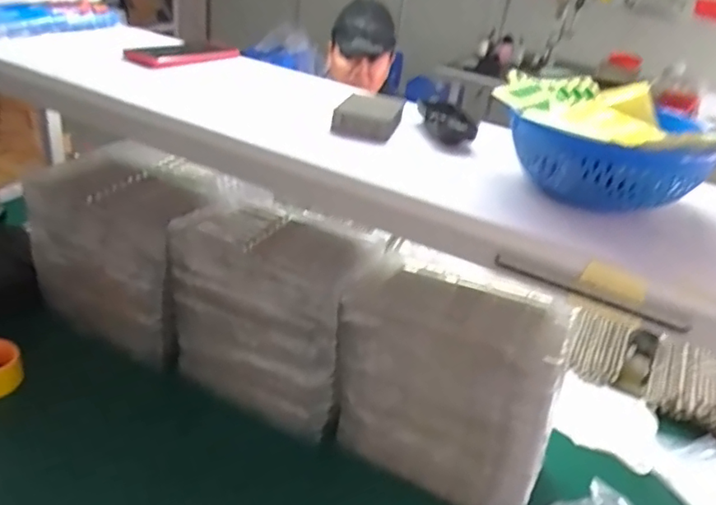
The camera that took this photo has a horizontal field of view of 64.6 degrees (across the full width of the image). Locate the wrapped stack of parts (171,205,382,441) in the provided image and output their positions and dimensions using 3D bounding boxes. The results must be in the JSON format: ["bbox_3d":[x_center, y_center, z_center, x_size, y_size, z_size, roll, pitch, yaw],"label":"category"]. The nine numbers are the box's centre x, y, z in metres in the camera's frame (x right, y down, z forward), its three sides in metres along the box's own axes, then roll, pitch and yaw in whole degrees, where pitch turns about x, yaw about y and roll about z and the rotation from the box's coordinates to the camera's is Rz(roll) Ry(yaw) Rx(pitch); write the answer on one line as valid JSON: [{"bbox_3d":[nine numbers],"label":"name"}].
[{"bbox_3d":[-0.129,0.092,0.882,0.261,0.278,0.162,18,32,16],"label":"wrapped stack of parts"}]

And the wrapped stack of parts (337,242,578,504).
[{"bbox_3d":[0.126,0.196,0.808,0.285,0.305,0.153,19,32,18],"label":"wrapped stack of parts"}]

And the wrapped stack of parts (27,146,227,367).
[{"bbox_3d":[-0.377,-0.013,0.968,0.260,0.263,0.239,14,31,10],"label":"wrapped stack of parts"}]

